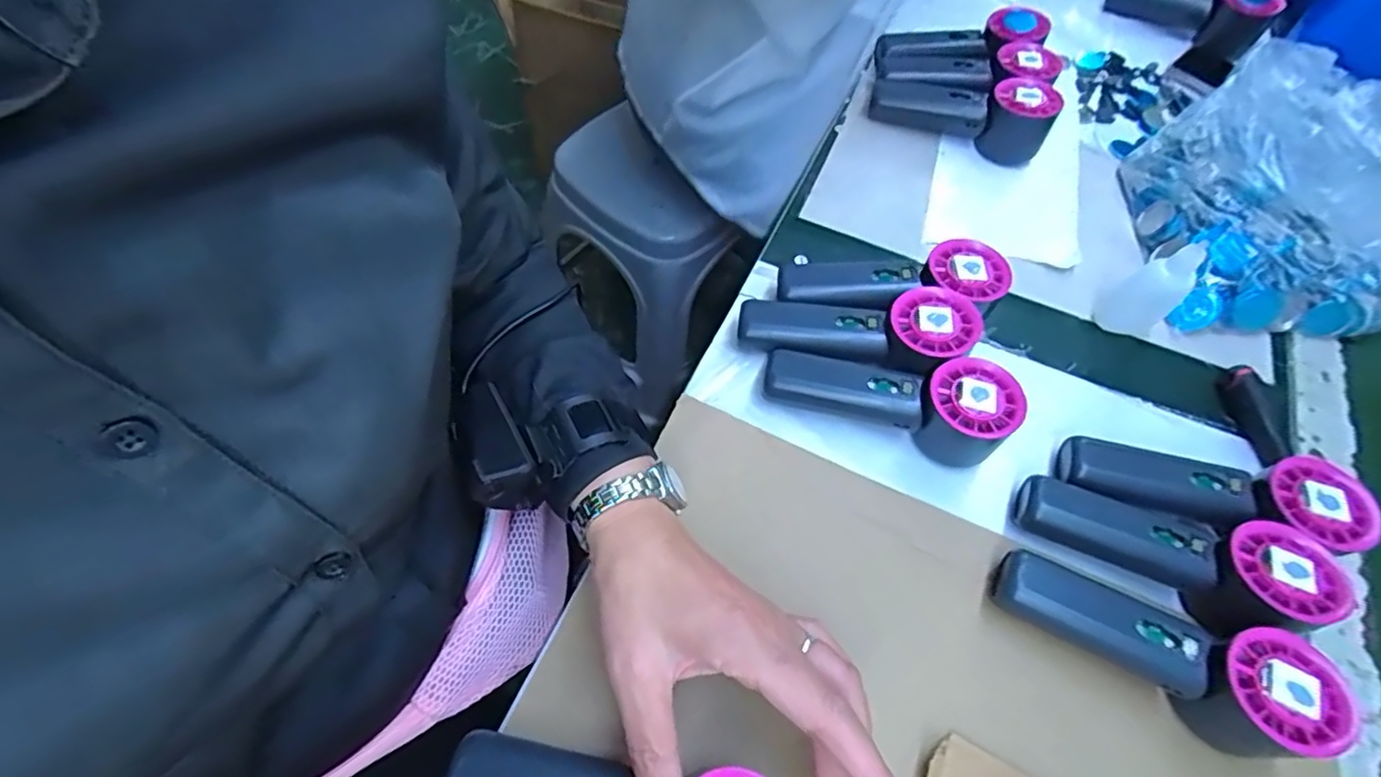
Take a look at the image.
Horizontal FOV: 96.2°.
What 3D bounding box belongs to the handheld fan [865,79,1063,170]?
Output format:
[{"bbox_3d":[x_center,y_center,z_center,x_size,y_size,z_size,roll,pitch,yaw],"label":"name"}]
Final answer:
[{"bbox_3d":[0.246,-0.257,0.567,0.152,0.060,0.048,24,61,7],"label":"handheld fan"}]

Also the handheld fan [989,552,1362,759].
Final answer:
[{"bbox_3d":[0.246,0.140,0.333,0.154,0.056,0.056,22,60,9],"label":"handheld fan"}]

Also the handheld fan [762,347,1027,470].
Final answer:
[{"bbox_3d":[0.126,0.005,0.406,0.154,0.055,0.051,14,59,5],"label":"handheld fan"}]

